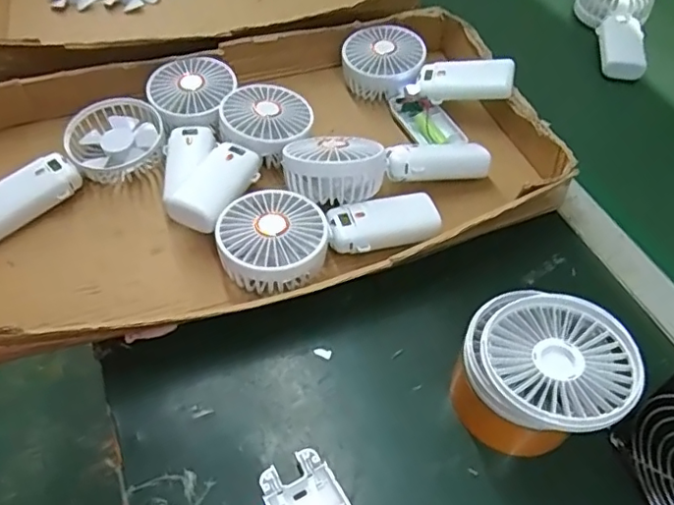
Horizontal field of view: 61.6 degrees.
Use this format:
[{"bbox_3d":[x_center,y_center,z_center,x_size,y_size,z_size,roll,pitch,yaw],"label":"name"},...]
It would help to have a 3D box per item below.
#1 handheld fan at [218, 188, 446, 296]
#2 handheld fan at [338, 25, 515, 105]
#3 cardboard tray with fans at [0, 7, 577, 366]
[{"bbox_3d":[-0.008,-0.022,0.472,0.181,0.051,0.089,-20,55,-13],"label":"handheld fan"},{"bbox_3d":[0.090,-0.183,0.589,0.174,0.053,0.074,28,58,21],"label":"handheld fan"},{"bbox_3d":[-0.075,-0.084,0.516,0.523,0.066,0.315,-18,54,-11],"label":"cardboard tray with fans"}]

